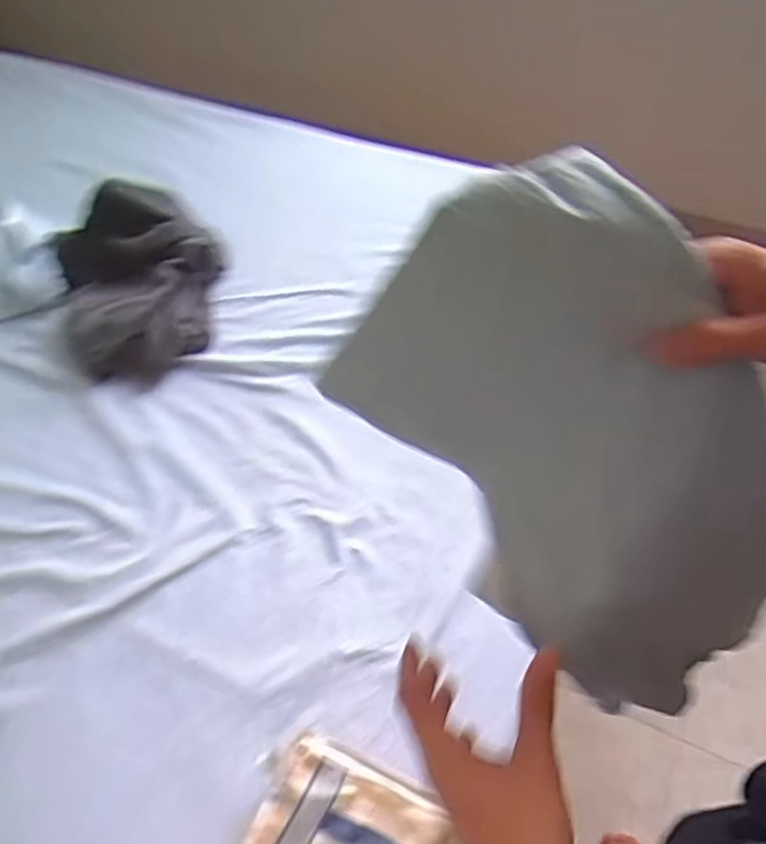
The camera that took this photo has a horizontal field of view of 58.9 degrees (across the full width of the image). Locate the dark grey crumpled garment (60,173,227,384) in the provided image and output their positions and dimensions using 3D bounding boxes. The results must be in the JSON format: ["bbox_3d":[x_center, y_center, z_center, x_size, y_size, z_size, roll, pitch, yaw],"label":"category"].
[{"bbox_3d":[-0.382,-0.228,1.061,0.266,0.118,0.349,-13,54,-9],"label":"dark grey crumpled garment"}]

